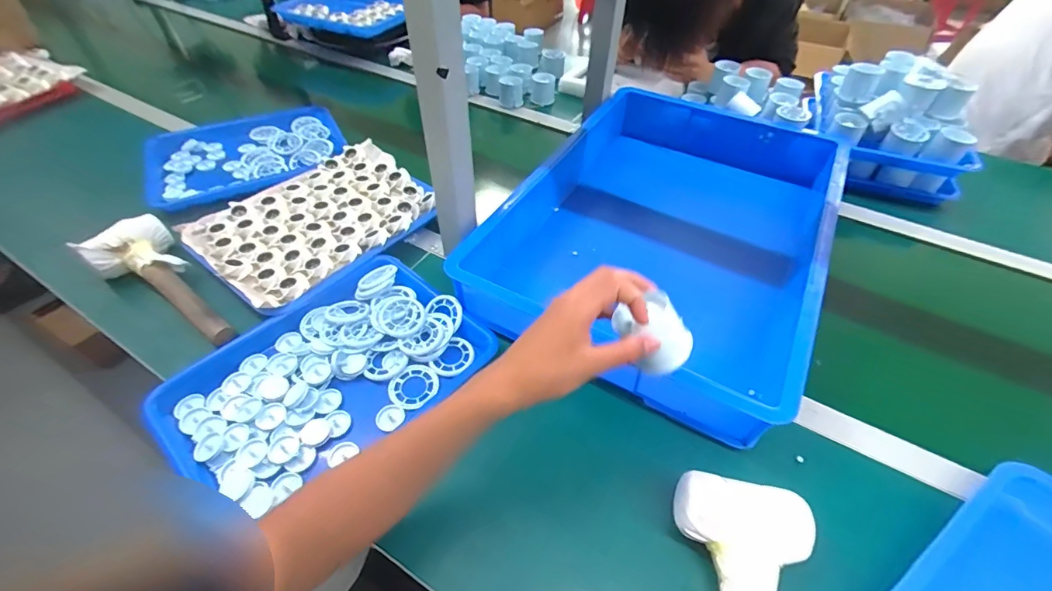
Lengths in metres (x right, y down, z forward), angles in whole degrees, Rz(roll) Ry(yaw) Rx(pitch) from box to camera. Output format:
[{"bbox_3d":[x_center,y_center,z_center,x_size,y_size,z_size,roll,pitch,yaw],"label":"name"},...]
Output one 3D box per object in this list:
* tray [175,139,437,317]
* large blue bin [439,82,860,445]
[{"bbox_3d":[-0.318,-0.124,0.712,0.252,0.027,0.334,30,55,24],"label":"tray"},{"bbox_3d":[0.226,-0.122,0.702,0.412,0.103,0.613,24,52,19],"label":"large blue bin"}]

